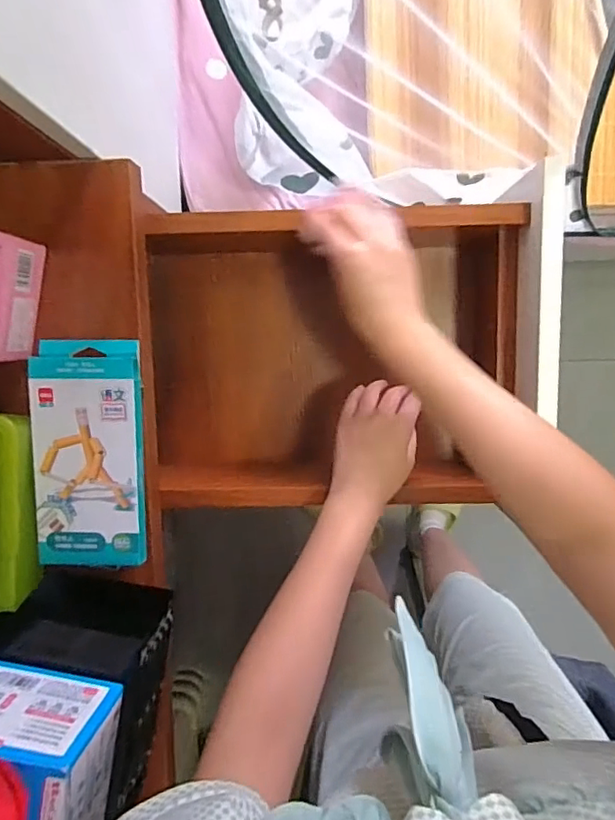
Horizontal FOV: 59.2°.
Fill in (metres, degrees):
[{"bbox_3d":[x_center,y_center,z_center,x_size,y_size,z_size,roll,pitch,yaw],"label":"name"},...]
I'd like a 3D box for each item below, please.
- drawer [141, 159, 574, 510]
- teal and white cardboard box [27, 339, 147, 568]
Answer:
[{"bbox_3d":[0.021,-0.052,0.552,0.394,0.152,0.274,-1,97,2],"label":"drawer"},{"bbox_3d":[-0.175,0.036,0.439,0.085,0.026,0.181,0,97,2],"label":"teal and white cardboard box"}]

